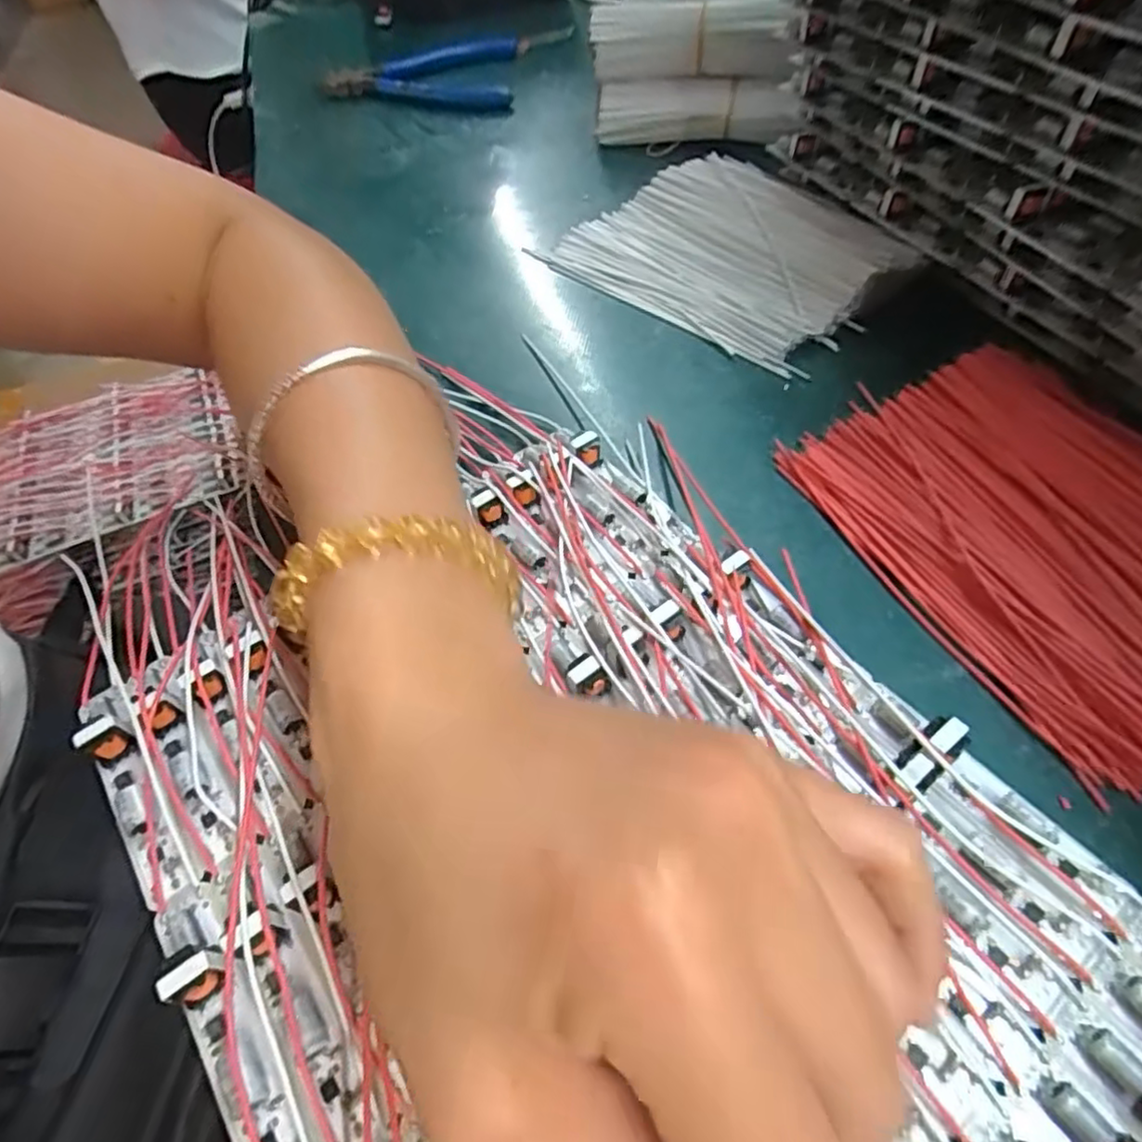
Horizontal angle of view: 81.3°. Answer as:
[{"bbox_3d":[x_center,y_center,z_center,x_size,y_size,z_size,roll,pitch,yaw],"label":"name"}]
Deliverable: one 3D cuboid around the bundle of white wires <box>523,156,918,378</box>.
[{"bbox_3d":[0.077,-0.162,0.324,0.119,0.019,0.148,-35,60,-18],"label":"bundle of white wires"}]

